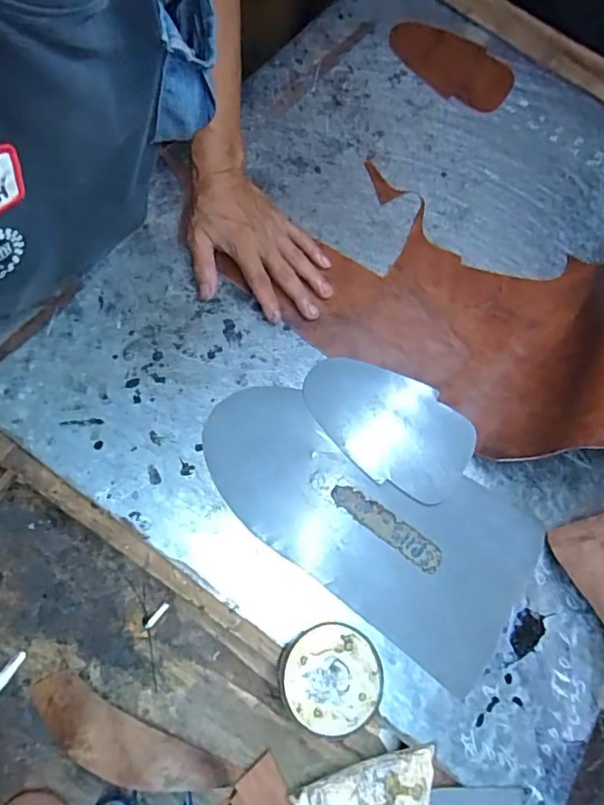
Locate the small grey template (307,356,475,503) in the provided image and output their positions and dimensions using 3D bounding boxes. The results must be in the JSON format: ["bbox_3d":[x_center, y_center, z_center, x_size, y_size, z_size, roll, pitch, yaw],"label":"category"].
[{"bbox_3d":[0.077,0.022,0.521,0.162,0.006,0.102,20,71,4],"label":"small grey template"}]

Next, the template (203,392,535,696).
[{"bbox_3d":[0.052,0.096,0.492,0.302,0.007,0.154,34,69,4],"label":"template"}]

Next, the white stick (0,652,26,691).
[{"bbox_3d":[-0.227,0.209,0.422,0.008,0.007,0.041,30,69,9],"label":"white stick"}]

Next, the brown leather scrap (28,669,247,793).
[{"bbox_3d":[-0.131,0.254,0.413,0.160,0.026,0.041,28,67,6],"label":"brown leather scrap"}]

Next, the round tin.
[{"bbox_3d":[0.022,0.212,0.429,0.076,0.032,0.075,2,67,-5],"label":"round tin"}]

